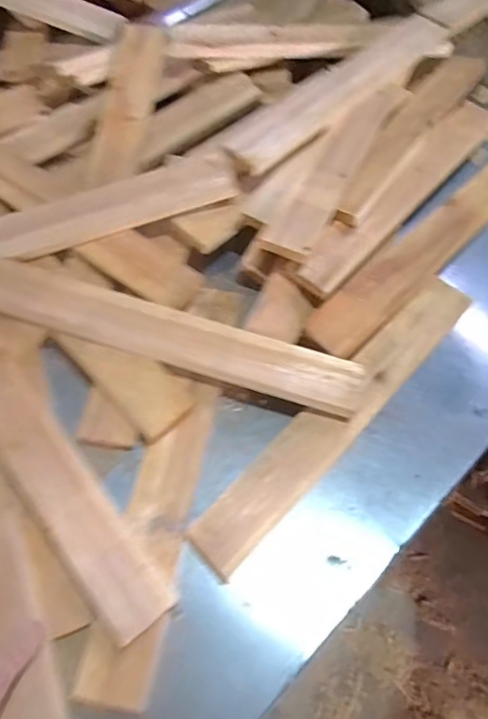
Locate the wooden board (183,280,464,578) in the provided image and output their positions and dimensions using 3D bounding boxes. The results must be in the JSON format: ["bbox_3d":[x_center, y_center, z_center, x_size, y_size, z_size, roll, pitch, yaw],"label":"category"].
[{"bbox_3d":[0.125,0.059,0.641,0.067,0.025,0.486,39,67,20],"label":"wooden board"}]

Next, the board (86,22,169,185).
[{"bbox_3d":[-0.183,-0.409,0.815,0.071,0.027,0.285,10,79,6],"label":"board"}]

